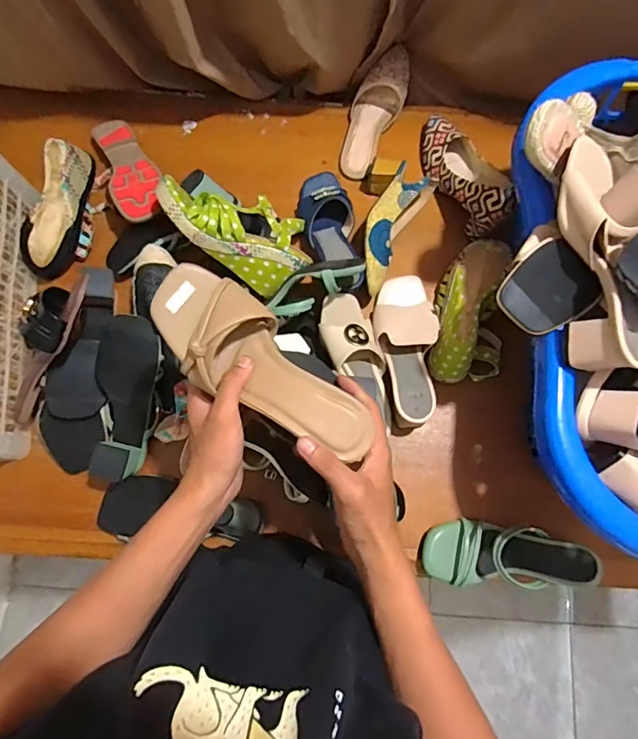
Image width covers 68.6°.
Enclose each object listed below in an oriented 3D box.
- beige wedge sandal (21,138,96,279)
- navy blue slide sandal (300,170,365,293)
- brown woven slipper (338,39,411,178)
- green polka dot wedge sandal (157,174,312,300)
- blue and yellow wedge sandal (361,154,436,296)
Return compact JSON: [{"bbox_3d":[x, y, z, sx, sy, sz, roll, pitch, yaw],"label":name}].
[{"bbox_3d":[-0.400,-0.250,0.742,0.084,0.080,0.216,13,89,1],"label":"beige wedge sandal"},{"bbox_3d":[0.021,-0.220,0.732,0.087,0.052,0.225,-12,77,-5],"label":"navy blue slide sandal"},{"bbox_3d":[0.090,-0.433,0.797,0.081,0.048,0.224,23,90,4],"label":"brown woven slipper"},{"bbox_3d":[-0.124,-0.210,0.688,0.229,0.077,0.131,26,76,-19],"label":"green polka dot wedge sandal"},{"bbox_3d":[0.095,-0.228,0.736,0.106,0.078,0.220,23,77,4],"label":"blue and yellow wedge sandal"}]

